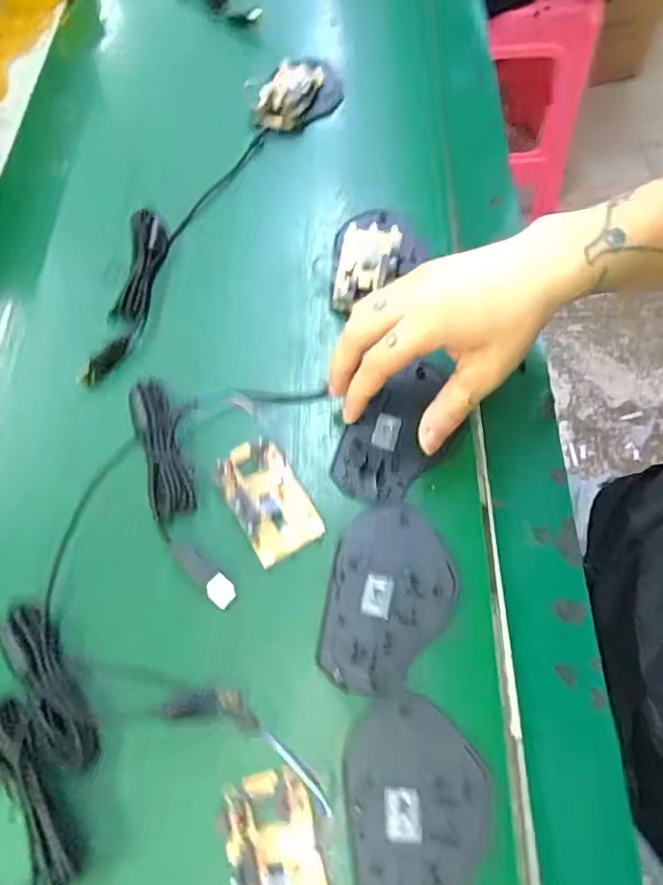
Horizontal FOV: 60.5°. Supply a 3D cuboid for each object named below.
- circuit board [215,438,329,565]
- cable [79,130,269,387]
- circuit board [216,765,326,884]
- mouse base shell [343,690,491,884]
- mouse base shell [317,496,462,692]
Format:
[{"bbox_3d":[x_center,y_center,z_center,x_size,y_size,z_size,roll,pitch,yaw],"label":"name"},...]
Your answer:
[{"bbox_3d":[-0.041,0.033,0.361,0.045,0.013,0.079,-28,67,-13],"label":"circuit board"},{"bbox_3d":[-0.133,-0.169,0.462,0.046,0.024,0.283,18,66,8],"label":"cable"},{"bbox_3d":[-0.027,0.208,0.277,0.044,0.006,0.081,-13,65,-6],"label":"circuit board"},{"bbox_3d":[0.045,0.188,0.289,0.070,0.006,0.108,-6,64,-3],"label":"mouse base shell"},{"bbox_3d":[0.035,0.091,0.339,0.072,0.006,0.108,12,65,6],"label":"mouse base shell"}]

